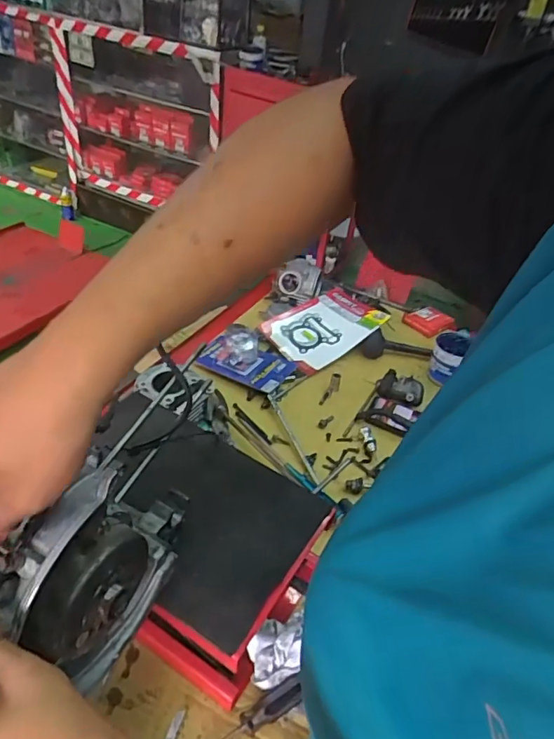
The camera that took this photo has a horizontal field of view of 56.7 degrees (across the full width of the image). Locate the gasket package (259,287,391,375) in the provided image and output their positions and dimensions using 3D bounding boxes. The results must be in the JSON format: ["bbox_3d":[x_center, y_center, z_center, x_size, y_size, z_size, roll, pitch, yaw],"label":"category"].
[{"bbox_3d":[0.116,-0.111,1.238,0.281,0.025,0.190,-35,58,-30],"label":"gasket package"}]

